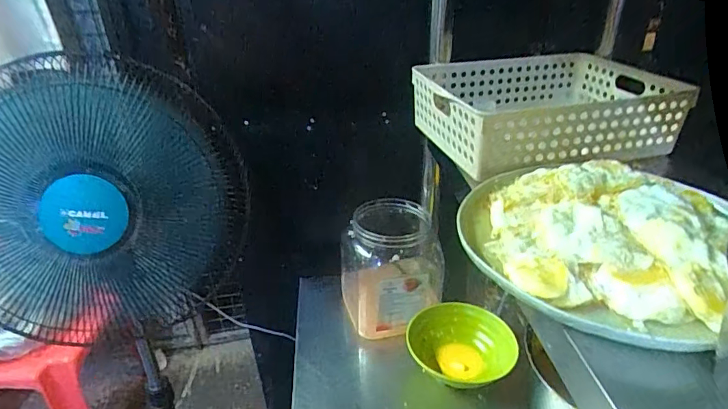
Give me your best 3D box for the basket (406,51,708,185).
[{"bbox_3d":[0.225,-0.125,0.599,0.280,0.072,0.200,-9,32,-13],"label":"basket"}]

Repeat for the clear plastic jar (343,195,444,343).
[{"bbox_3d":[0.040,0.105,0.721,0.154,0.178,0.131,0,31,2],"label":"clear plastic jar"}]

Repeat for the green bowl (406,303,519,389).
[{"bbox_3d":[0.134,0.199,0.655,0.146,0.049,0.115,2,31,5],"label":"green bowl"}]

